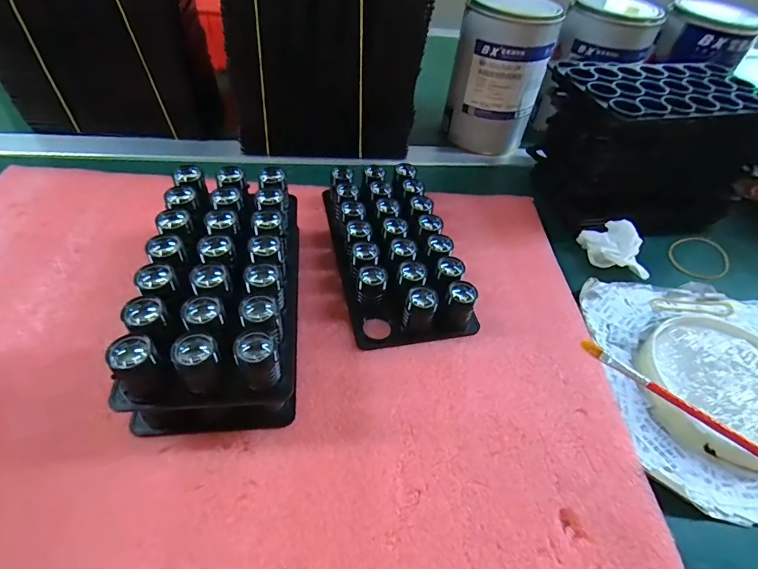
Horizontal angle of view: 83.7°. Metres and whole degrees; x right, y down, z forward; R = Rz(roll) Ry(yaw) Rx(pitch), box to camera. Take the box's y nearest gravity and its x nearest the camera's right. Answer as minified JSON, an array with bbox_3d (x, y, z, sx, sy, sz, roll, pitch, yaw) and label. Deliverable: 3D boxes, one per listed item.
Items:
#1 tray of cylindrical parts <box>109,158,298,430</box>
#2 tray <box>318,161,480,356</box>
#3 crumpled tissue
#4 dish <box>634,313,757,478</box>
[{"bbox_3d":[-0.109,0.001,0.298,0.098,0.072,0.188,-1,47,-8],"label":"tray of cylindrical parts"},{"bbox_3d":[0.015,-0.035,0.371,0.102,0.040,0.183,-7,48,-13],"label":"tray"},{"bbox_3d":[0.232,-0.035,0.408,0.050,0.032,0.060,-6,48,-12],"label":"crumpled tissue"},{"bbox_3d":[0.271,0.076,0.327,0.138,0.013,0.119,-13,50,-18],"label":"dish"}]

